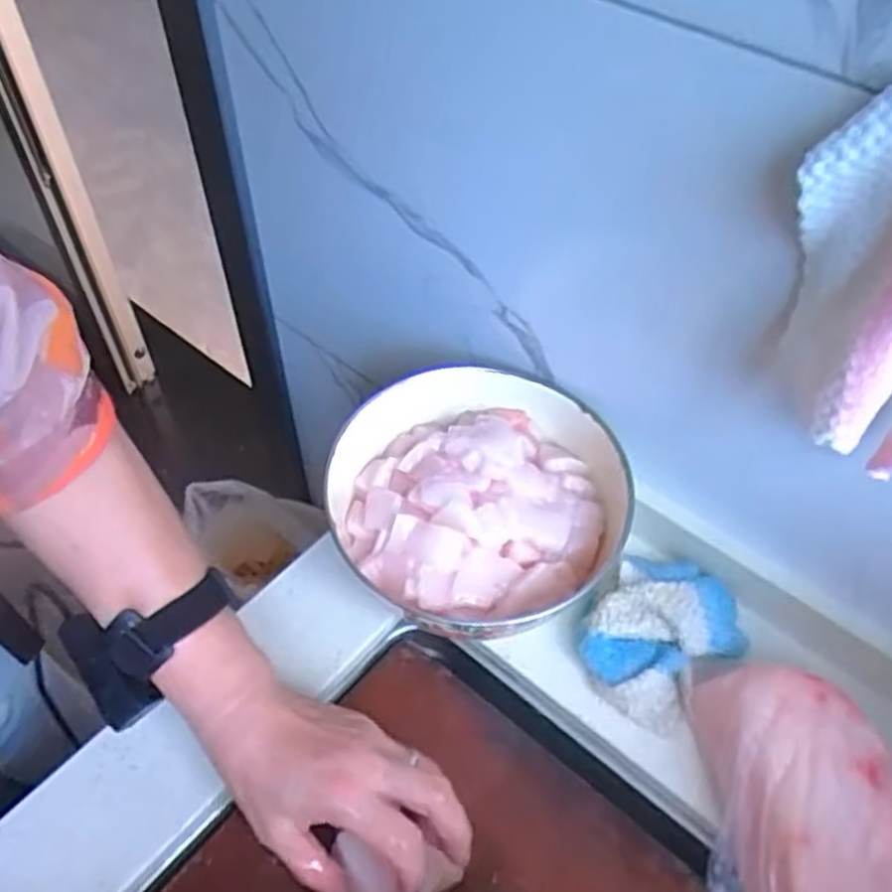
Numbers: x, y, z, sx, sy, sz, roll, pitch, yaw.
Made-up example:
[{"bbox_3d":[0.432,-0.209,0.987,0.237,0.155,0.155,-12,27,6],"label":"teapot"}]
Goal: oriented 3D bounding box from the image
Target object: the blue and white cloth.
[{"bbox_3d":[0.143,0.129,0.537,0.107,0.062,0.087,-37,60,-26],"label":"blue and white cloth"}]

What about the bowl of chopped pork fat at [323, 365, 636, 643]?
[{"bbox_3d":[0.012,0.033,0.561,0.186,0.068,0.204,0,51,0],"label":"bowl of chopped pork fat"}]

